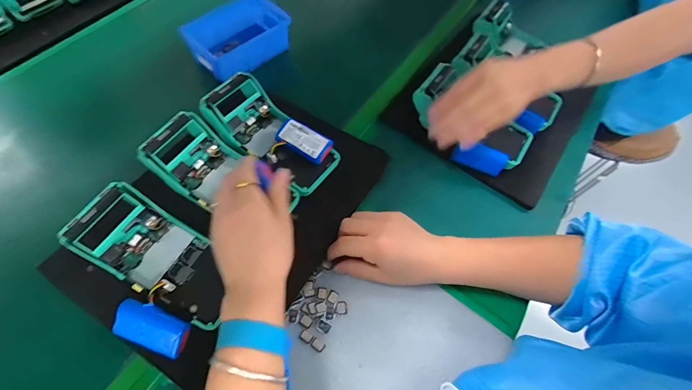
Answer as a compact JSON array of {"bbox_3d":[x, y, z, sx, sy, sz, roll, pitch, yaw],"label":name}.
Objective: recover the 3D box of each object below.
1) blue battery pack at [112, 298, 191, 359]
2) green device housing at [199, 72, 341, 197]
[{"bbox_3d":[-0.185,0.125,0.314,0.071,0.015,0.034,19,58,9],"label":"blue battery pack"},{"bbox_3d":[-0.092,-0.077,0.410,0.161,0.063,0.080,35,66,12],"label":"green device housing"}]

